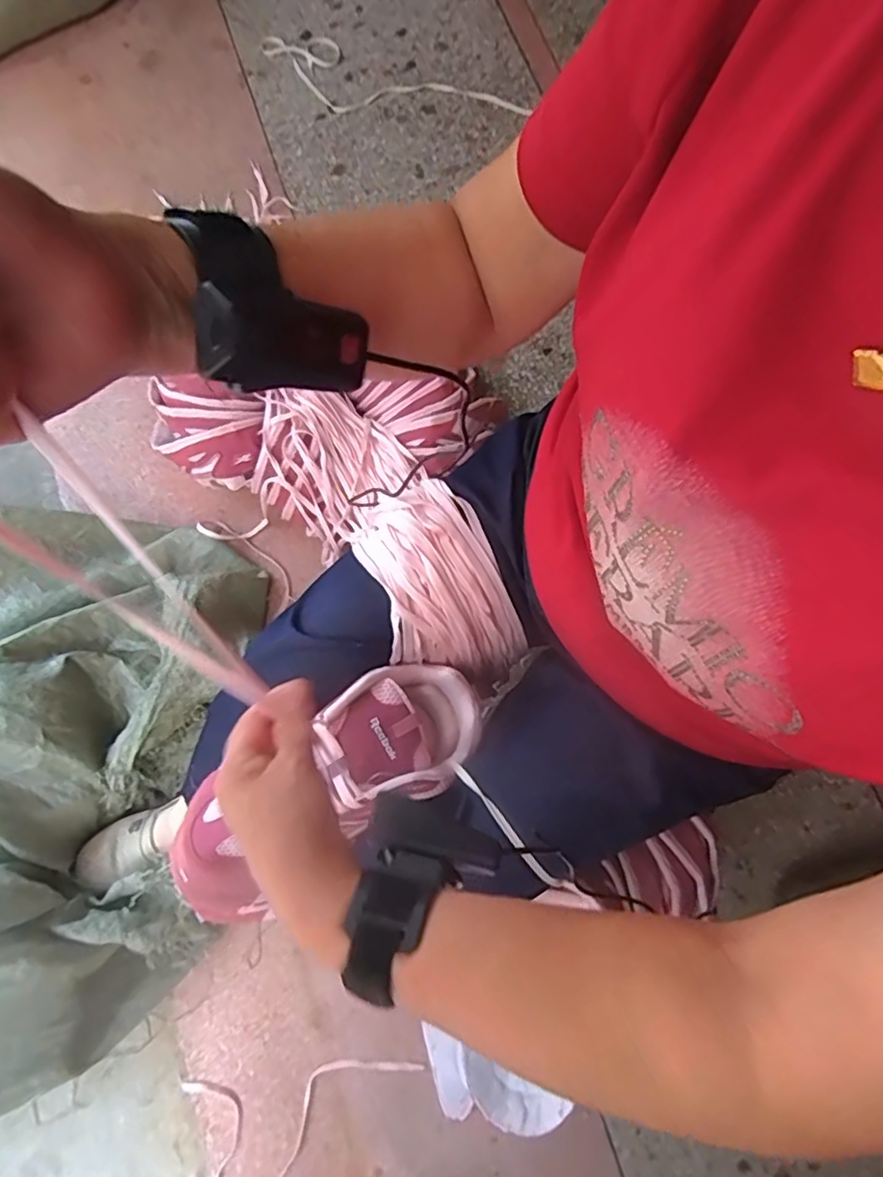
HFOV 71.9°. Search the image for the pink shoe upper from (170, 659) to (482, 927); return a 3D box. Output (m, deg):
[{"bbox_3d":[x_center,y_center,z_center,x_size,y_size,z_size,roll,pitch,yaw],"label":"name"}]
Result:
[{"bbox_3d":[-0.092,0.156,0.487,0.269,0.074,0.106,-35,80,-4],"label":"pink shoe upper"}]

